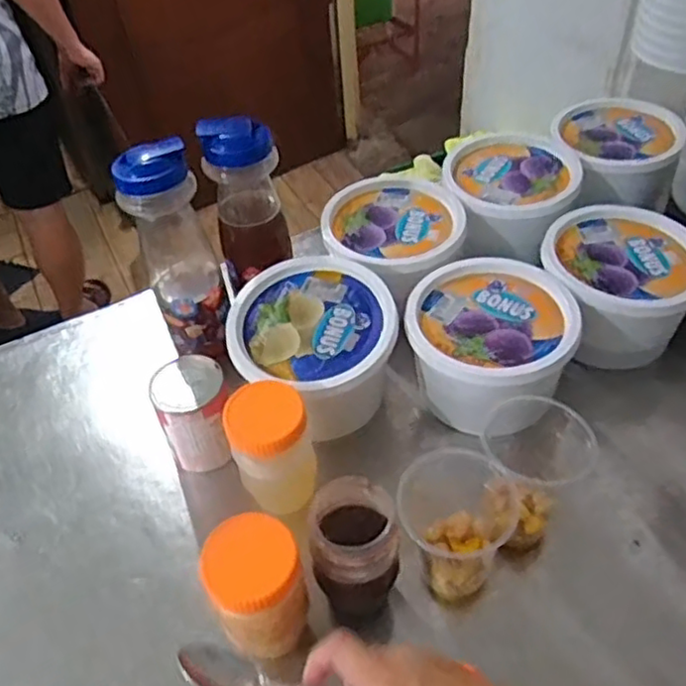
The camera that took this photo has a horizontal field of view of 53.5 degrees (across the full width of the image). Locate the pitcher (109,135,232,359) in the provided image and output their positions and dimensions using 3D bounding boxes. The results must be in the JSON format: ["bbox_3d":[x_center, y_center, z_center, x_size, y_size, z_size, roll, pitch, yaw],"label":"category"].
[{"bbox_3d":[-0.177,-0.101,0.749,0.083,0.236,0.094,-8,47,-3],"label":"pitcher"}]

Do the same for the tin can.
[{"bbox_3d":[-0.147,0.072,0.691,0.071,0.088,0.083,-23,49,-17],"label":"tin can"}]

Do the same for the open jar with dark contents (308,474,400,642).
[{"bbox_3d":[0.010,0.184,0.574,0.071,0.132,0.091,-12,47,-7],"label":"open jar with dark contents"}]

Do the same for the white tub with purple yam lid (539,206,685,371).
[{"bbox_3d":[0.312,-0.068,0.779,0.166,0.102,0.165,-2,47,2],"label":"white tub with purple yam lid"}]

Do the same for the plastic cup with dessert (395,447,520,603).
[{"bbox_3d":[0.094,0.154,0.574,0.091,0.133,0.095,-2,47,2],"label":"plastic cup with dessert"}]

